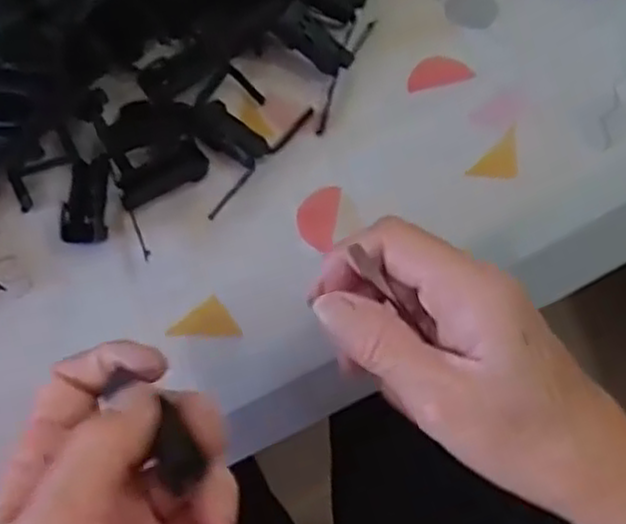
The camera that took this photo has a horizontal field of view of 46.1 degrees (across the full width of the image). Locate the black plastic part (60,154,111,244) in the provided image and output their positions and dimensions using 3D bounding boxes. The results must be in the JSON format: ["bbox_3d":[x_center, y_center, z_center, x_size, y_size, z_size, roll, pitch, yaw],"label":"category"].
[{"bbox_3d":[-0.115,-0.031,0.375,0.021,0.014,0.046,-3,67,-1],"label":"black plastic part"}]

